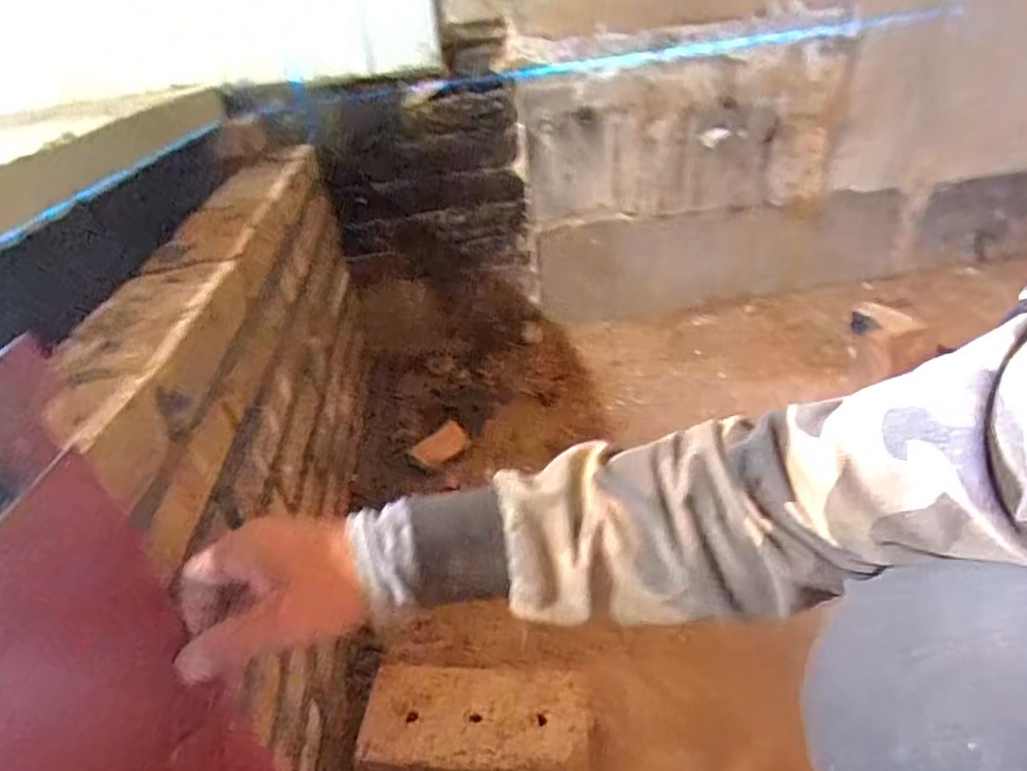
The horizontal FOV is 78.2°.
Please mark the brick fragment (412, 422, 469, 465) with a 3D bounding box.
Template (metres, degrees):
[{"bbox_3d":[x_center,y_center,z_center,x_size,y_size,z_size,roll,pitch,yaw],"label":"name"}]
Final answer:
[{"bbox_3d":[-0.131,0.109,1.141,0.106,0.022,0.056,-32,80,-33],"label":"brick fragment"}]

